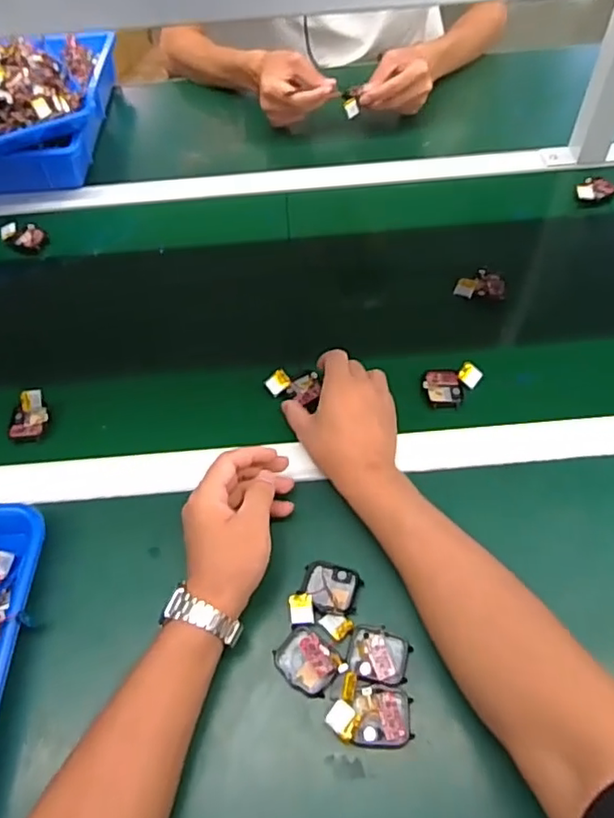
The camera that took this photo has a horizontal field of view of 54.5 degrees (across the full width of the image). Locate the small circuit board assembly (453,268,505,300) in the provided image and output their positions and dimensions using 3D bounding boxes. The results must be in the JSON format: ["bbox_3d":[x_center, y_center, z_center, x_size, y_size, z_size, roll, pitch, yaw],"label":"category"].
[{"bbox_3d":[0.194,-0.141,0.673,0.055,0.015,0.036,-4,55,0],"label":"small circuit board assembly"}]

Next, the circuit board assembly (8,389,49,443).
[{"bbox_3d":[-0.277,0.006,0.588,0.035,0.025,0.045,-16,56,-8],"label":"circuit board assembly"}]

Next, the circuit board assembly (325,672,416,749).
[{"bbox_3d":[0.045,0.219,0.431,0.059,0.013,0.043,10,56,9],"label":"circuit board assembly"}]

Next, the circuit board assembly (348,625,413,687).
[{"bbox_3d":[0.054,0.186,0.451,0.045,0.008,0.039,12,56,11],"label":"circuit board assembly"}]

